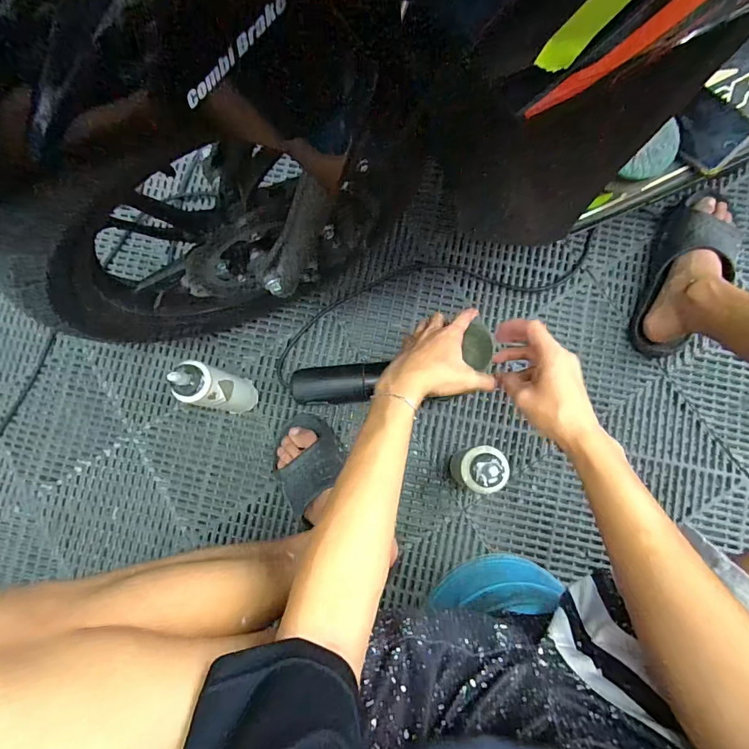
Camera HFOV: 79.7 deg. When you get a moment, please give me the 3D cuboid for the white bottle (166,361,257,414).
[{"bbox_3d":[-0.228,0.022,0.654,0.061,0.203,0.059,16,83,4],"label":"white bottle"}]

